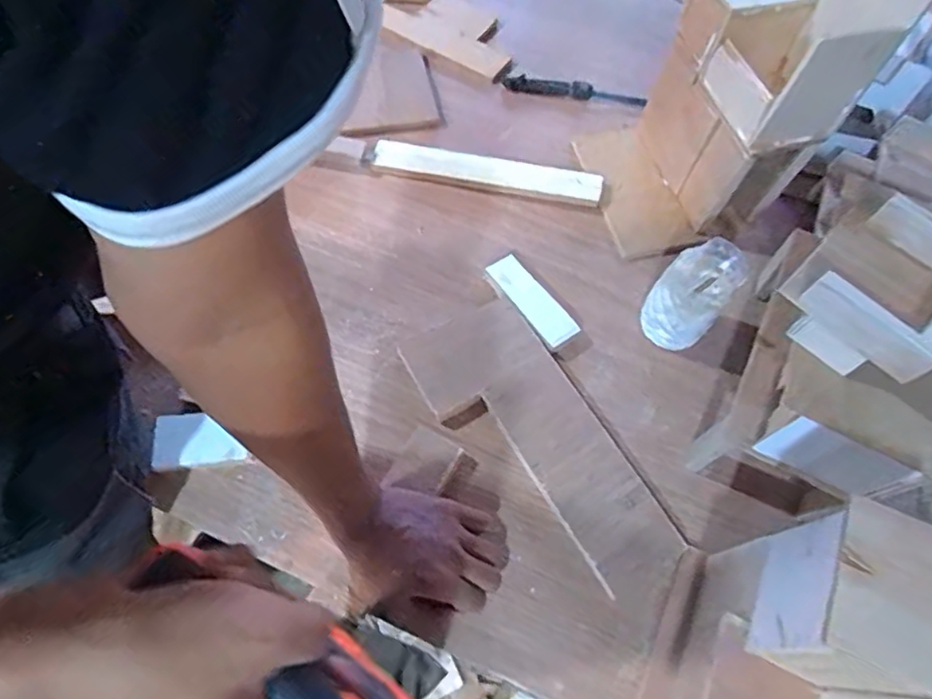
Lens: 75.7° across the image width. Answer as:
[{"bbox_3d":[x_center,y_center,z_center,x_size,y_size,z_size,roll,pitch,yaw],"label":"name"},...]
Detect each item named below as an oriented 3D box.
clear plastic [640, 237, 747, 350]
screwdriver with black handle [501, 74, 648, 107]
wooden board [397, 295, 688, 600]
[{"bbox_3d":[0.213,-0.053,0.567,0.062,0.098,0.063,1,65,-3],"label":"clear plastic"},{"bbox_3d":[0.138,-0.330,0.770,0.179,0.024,0.027,17,65,4],"label":"screwdriver with black handle"},{"bbox_3d":[0.062,0.077,0.541,0.119,0.018,0.292,-29,70,-15],"label":"wooden board"}]

